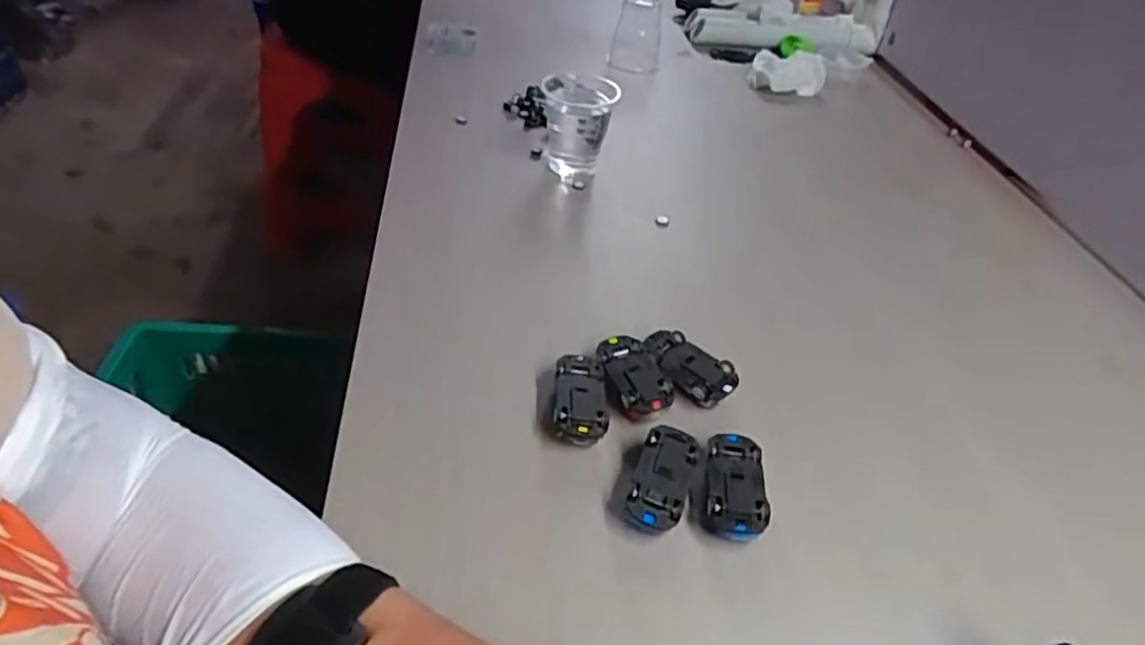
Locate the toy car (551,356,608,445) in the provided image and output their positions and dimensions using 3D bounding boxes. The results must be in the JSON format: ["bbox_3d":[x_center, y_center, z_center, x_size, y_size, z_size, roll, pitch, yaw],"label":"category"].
[{"bbox_3d":[0.004,0.046,0.419,0.031,0.018,0.063,3,42,-1],"label":"toy car"}]

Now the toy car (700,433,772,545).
[{"bbox_3d":[0.088,0.089,0.380,0.031,0.016,0.060,10,42,7],"label":"toy car"}]

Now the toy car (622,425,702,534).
[{"bbox_3d":[0.049,0.085,0.380,0.030,0.018,0.060,17,44,14],"label":"toy car"}]

